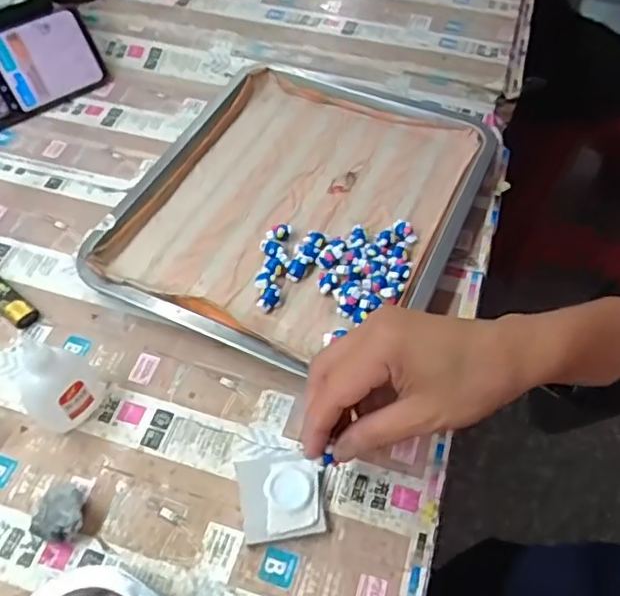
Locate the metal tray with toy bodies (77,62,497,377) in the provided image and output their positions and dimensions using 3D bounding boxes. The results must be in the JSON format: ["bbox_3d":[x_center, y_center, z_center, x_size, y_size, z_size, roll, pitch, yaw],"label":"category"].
[{"bbox_3d":[-0.010,-0.081,0.521,0.265,0.036,0.301,21,55,14],"label":"metal tray with toy bodies"}]

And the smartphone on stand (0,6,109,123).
[{"bbox_3d":[-0.283,-0.217,0.582,0.162,0.076,0.009,-31,31,-22],"label":"smartphone on stand"}]

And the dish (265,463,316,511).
[{"bbox_3d":[-0.013,0.118,0.375,0.029,0.011,0.028,1,53,-1],"label":"dish"}]

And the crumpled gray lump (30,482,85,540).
[{"bbox_3d":[-0.149,0.131,0.370,0.028,0.020,0.032,14,54,8],"label":"crumpled gray lump"}]

